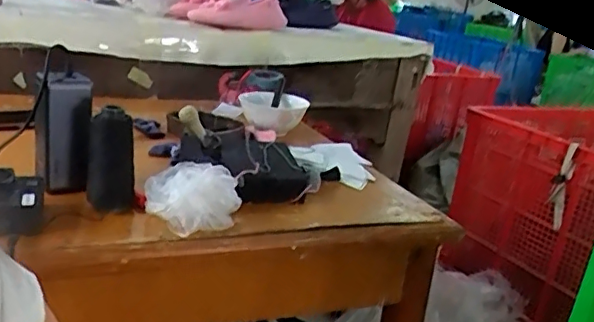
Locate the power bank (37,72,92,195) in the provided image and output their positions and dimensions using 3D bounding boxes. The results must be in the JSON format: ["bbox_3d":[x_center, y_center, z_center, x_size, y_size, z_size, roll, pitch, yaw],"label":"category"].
[{"bbox_3d":[-0.257,-0.031,0.638,0.052,0.124,0.041,0,19,-24],"label":"power bank"}]

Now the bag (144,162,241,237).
[{"bbox_3d":[-0.109,0.036,0.606,0.094,0.052,0.074,5,17,-9],"label":"bag"}]

